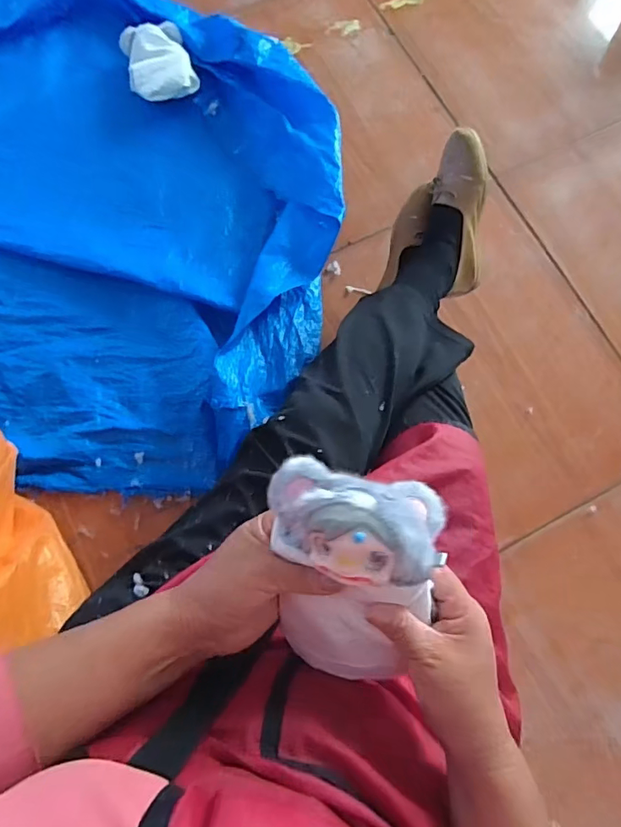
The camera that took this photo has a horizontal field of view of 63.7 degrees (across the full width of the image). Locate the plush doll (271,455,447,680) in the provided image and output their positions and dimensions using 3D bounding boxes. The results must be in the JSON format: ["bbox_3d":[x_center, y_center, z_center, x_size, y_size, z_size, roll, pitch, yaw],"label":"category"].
[{"bbox_3d":[0.024,0.124,0.356,0.121,0.085,0.166,10,112,-1],"label":"plush doll"}]

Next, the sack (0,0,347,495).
[{"bbox_3d":[-0.648,-0.429,0.911,1.412,0.136,0.954,14,76,2],"label":"sack"}]

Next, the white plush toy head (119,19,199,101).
[{"bbox_3d":[-0.300,-0.689,0.990,0.127,0.072,0.158,-19,77,-6],"label":"white plush toy head"}]

